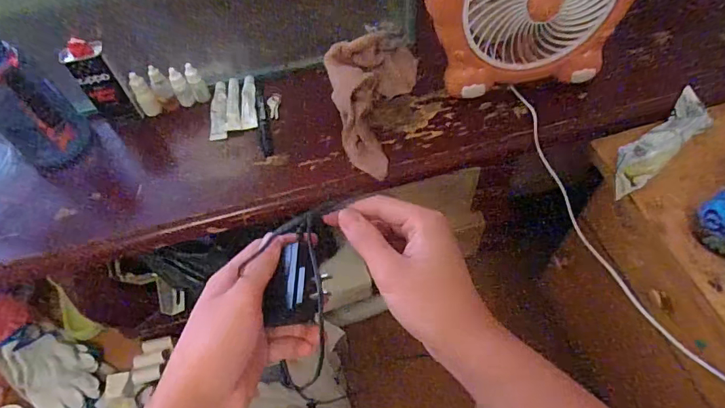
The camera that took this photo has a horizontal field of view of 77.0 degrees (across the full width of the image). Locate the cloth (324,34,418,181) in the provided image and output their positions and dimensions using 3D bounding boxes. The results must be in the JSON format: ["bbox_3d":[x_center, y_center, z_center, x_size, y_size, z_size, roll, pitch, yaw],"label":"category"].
[{"bbox_3d":[0.008,-0.142,0.590,0.115,0.078,0.203,4,59,7],"label":"cloth"}]

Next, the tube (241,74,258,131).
[{"bbox_3d":[-0.160,-0.147,0.648,0.021,0.009,0.102,-7,58,1],"label":"tube"}]

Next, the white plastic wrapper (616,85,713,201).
[{"bbox_3d":[0.380,-0.079,0.583,0.169,0.044,0.049,-35,62,-16],"label":"white plastic wrapper"}]

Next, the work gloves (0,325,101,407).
[{"bbox_3d":[-0.650,0.347,0.947,0.222,0.068,0.132,32,66,22],"label":"work gloves"}]

